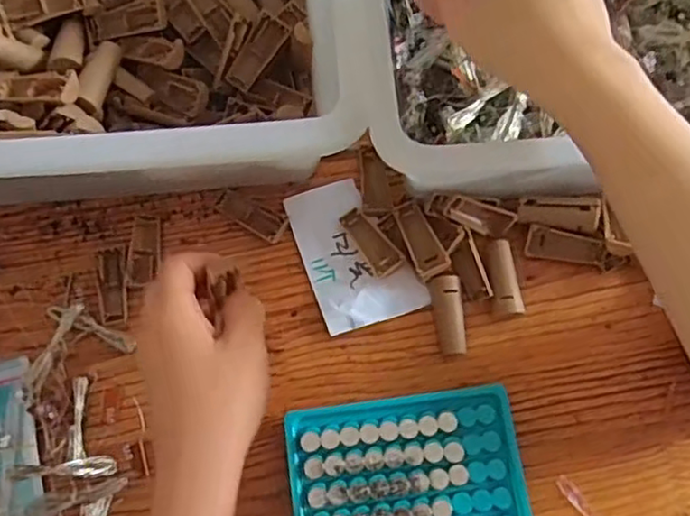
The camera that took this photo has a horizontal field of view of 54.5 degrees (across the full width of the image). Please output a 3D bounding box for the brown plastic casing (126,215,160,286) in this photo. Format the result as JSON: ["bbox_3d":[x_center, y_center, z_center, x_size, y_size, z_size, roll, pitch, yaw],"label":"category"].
[{"bbox_3d":[-0.132,-0.005,0.443,0.018,0.006,0.048,3,72,0],"label":"brown plastic casing"}]

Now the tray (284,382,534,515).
[{"bbox_3d":[0.036,0.131,0.391,0.131,0.020,0.096,-7,72,-4],"label":"tray"}]

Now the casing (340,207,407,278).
[{"bbox_3d":[0.017,-0.010,0.438,0.020,0.008,0.051,-38,77,-12],"label":"casing"}]

